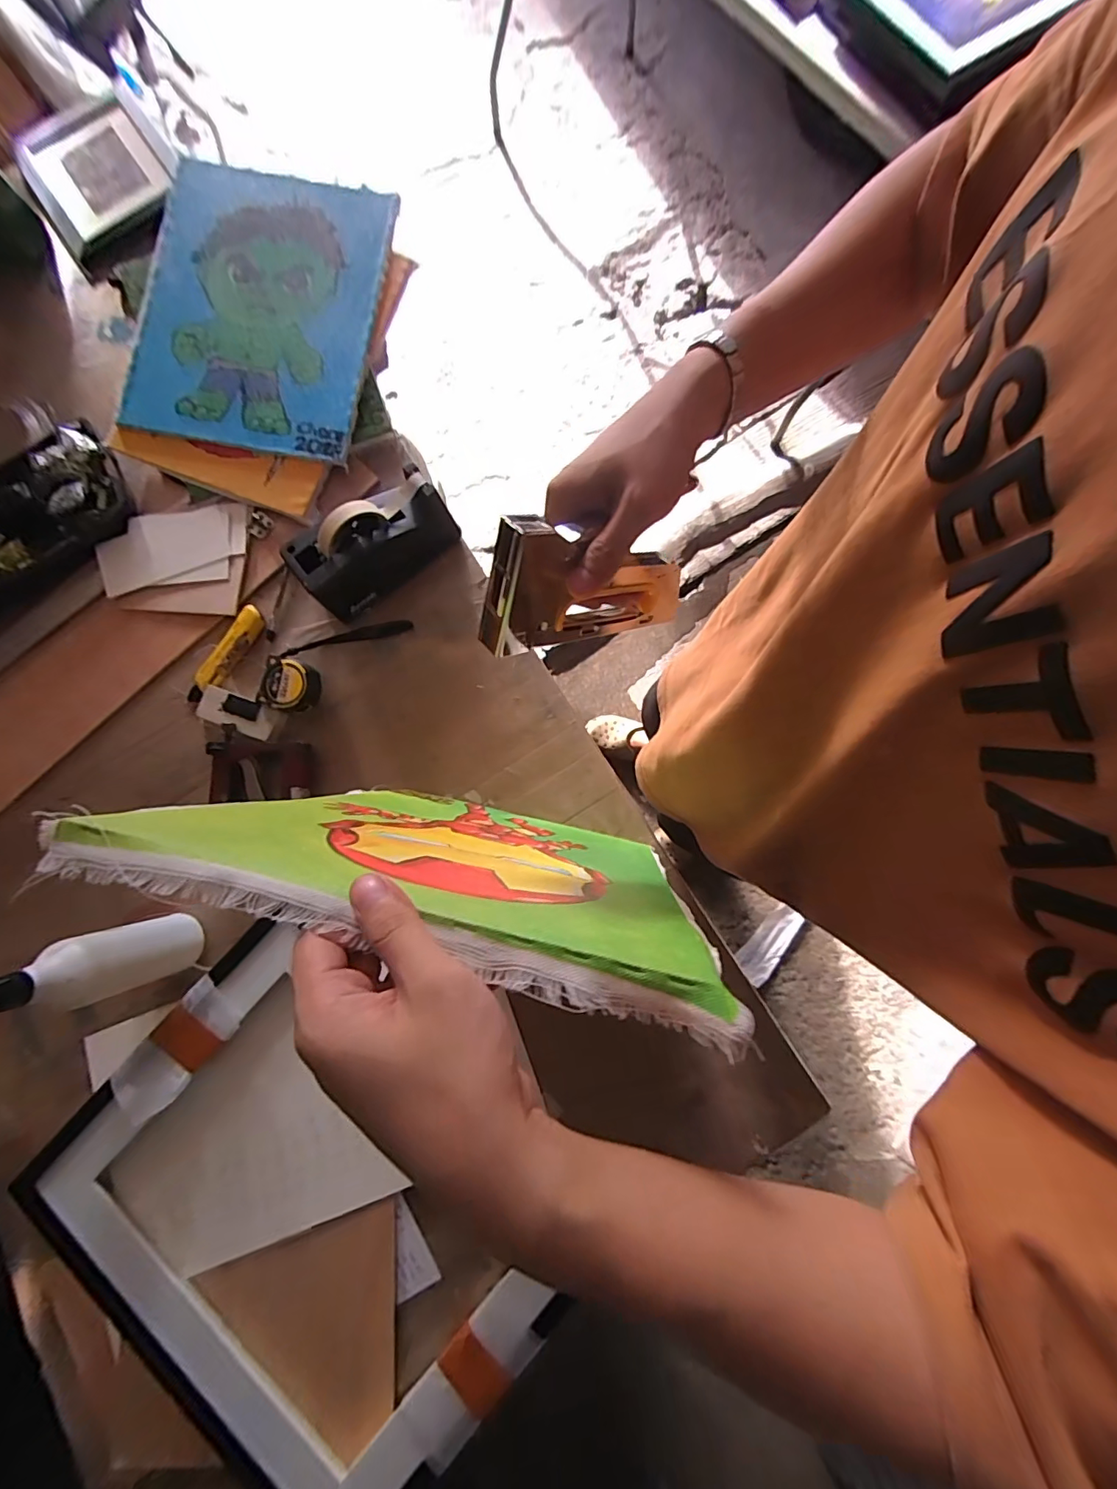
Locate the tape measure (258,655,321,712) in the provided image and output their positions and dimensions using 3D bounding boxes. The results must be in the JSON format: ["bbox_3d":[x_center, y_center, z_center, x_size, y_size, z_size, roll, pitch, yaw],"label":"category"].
[{"bbox_3d":[-0.343,-0.075,0.658,0.060,0.036,0.064,0,80,1],"label":"tape measure"}]

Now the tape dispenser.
[{"bbox_3d":[-0.231,-0.254,0.641,0.197,0.109,0.082,-37,81,-5],"label":"tape dispenser"}]

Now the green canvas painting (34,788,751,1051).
[{"bbox_3d":[-0.065,0.089,0.429,0.320,0.417,0.026,12,87,6],"label":"green canvas painting"}]

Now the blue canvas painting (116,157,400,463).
[{"bbox_3d":[-0.414,-0.604,0.705,0.314,0.021,0.389,9,86,1],"label":"blue canvas painting"}]

